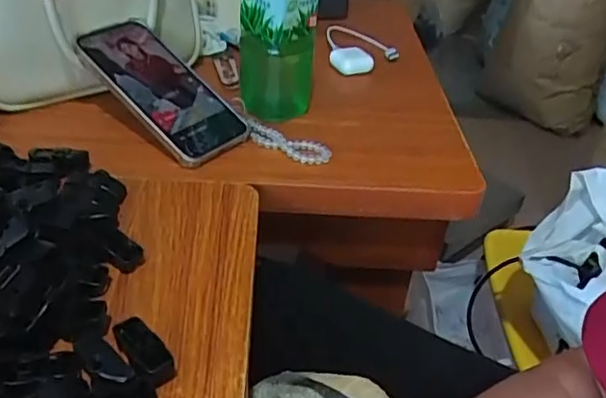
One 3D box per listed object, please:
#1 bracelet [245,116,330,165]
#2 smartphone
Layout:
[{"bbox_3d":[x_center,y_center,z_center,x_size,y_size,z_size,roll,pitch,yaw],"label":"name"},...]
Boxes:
[{"bbox_3d":[-0.015,-0.054,0.551,0.087,0.011,0.026,21,39,18],"label":"bracelet"},{"bbox_3d":[-0.132,-0.103,0.559,0.174,0.017,0.084,44,47,11],"label":"smartphone"}]

